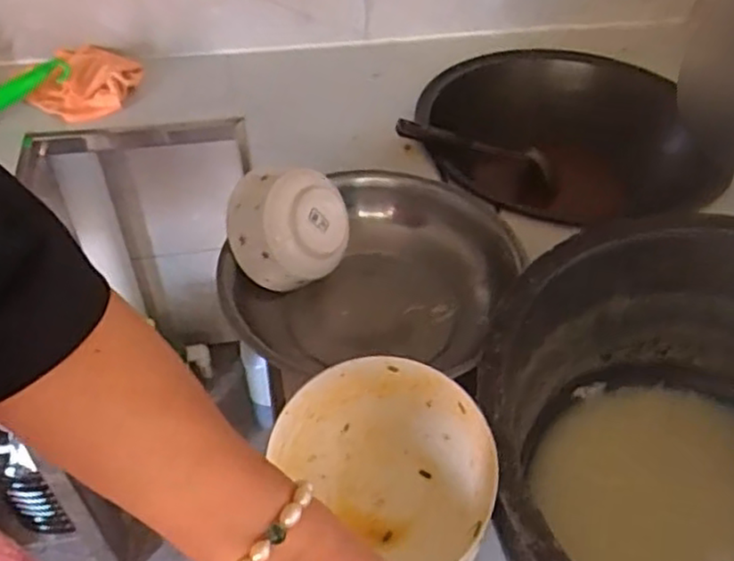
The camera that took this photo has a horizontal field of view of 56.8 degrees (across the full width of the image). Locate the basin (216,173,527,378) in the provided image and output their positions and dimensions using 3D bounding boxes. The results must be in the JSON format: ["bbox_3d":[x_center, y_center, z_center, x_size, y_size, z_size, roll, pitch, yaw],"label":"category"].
[{"bbox_3d":[0.010,-0.001,0.720,0.271,0.086,0.272,1,46,-1],"label":"basin"}]

